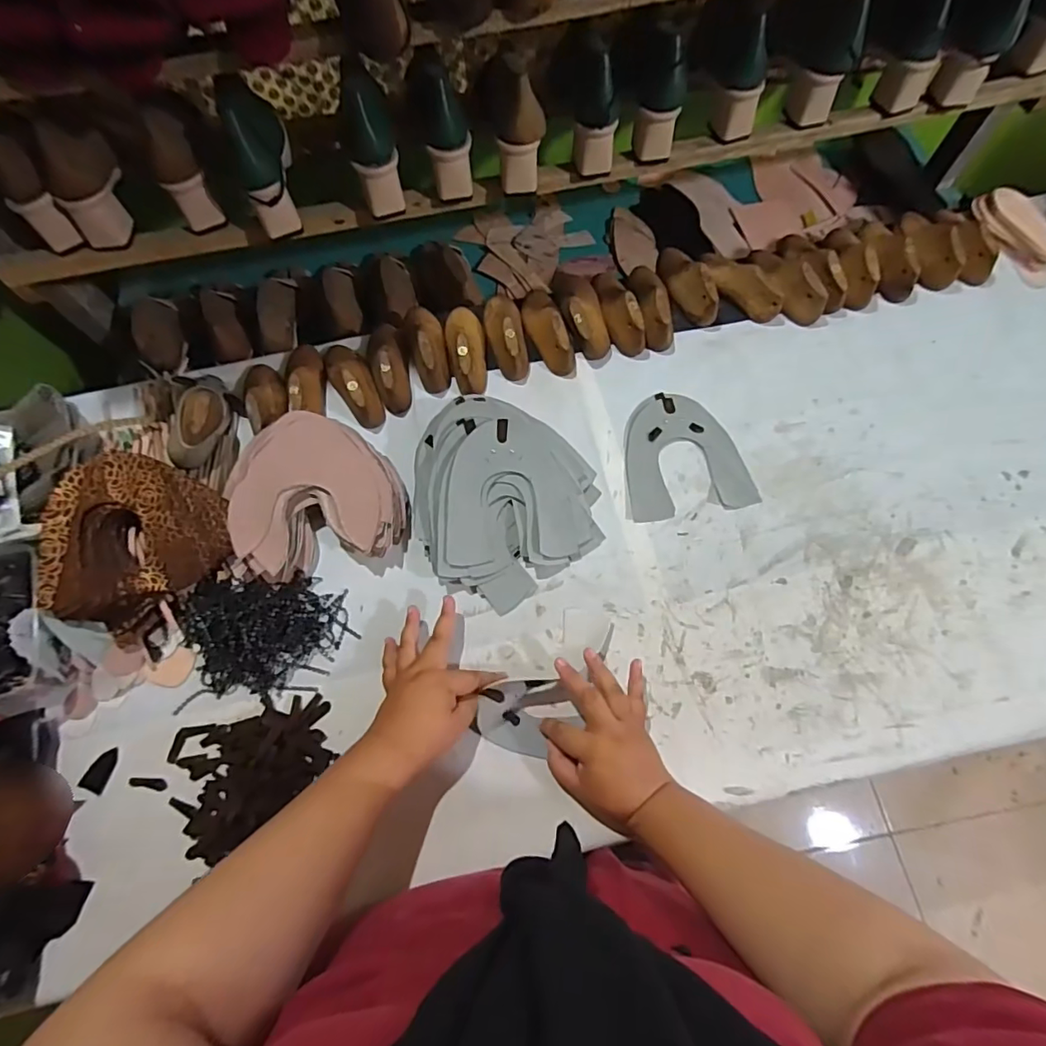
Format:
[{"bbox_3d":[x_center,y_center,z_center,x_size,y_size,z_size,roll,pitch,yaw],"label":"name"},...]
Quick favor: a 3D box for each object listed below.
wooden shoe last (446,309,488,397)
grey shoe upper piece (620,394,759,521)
[{"bbox_3d":[-0.076,-0.232,0.721,0.053,0.061,0.148,-9,67,-2],"label":"wooden shoe last"},{"bbox_3d":[0.199,-0.090,0.686,0.157,0.008,0.168,-9,67,-2],"label":"grey shoe upper piece"}]

